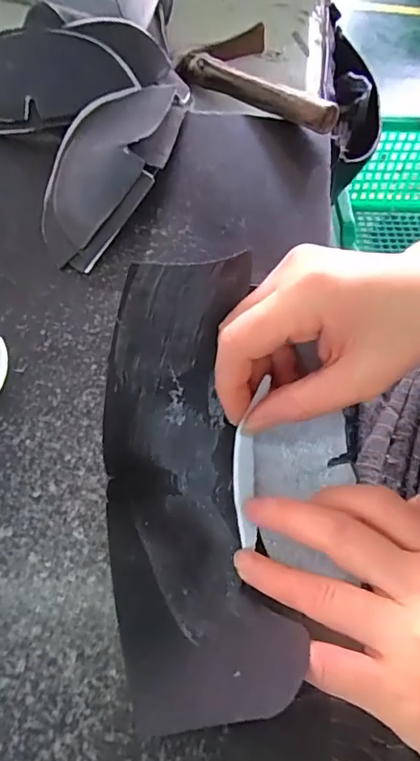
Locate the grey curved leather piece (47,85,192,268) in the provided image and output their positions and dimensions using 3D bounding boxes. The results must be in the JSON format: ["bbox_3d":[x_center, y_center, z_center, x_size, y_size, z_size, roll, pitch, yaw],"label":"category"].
[{"bbox_3d":[-0.063,-0.144,0.333,0.065,0.033,0.156,14,63,3],"label":"grey curved leather piece"}]

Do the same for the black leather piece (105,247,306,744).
[{"bbox_3d":[-0.010,0.041,0.226,0.070,0.051,0.184,-4,77,-6],"label":"black leather piece"}]

